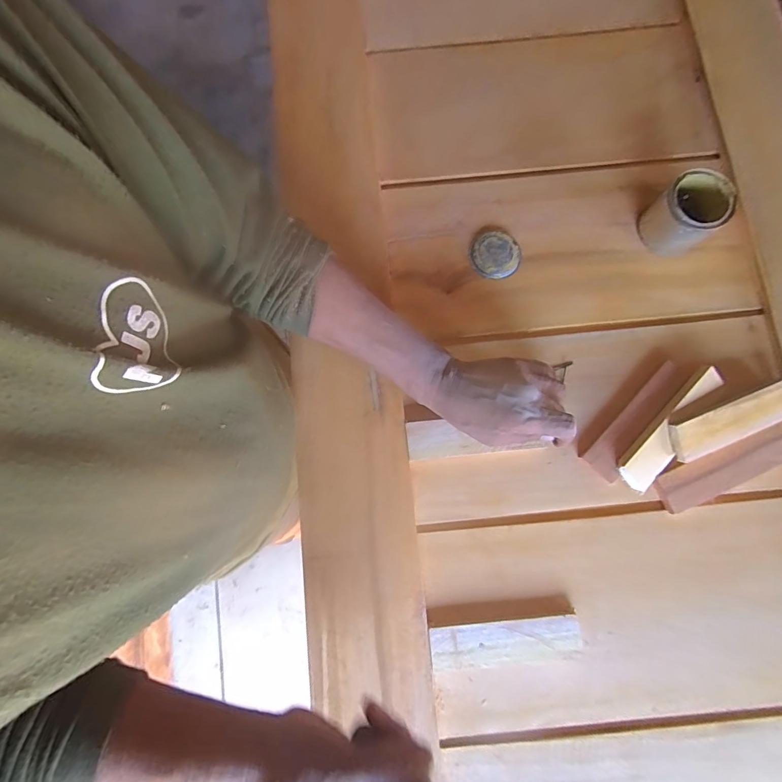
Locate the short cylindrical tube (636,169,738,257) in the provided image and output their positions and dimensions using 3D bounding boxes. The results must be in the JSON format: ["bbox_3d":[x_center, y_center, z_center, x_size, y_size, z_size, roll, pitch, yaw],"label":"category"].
[{"bbox_3d":[0.344,-0.206,0.472,0.074,0.067,0.070,0,80,-1],"label":"short cylindrical tube"}]

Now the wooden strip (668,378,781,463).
[{"bbox_3d":[0.365,0.028,0.429,0.143,0.009,0.048,-21,89,-6],"label":"wooden strip"}]

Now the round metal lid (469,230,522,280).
[{"bbox_3d":[0.129,-0.168,0.496,0.061,0.008,0.058,0,80,-1],"label":"round metal lid"}]

